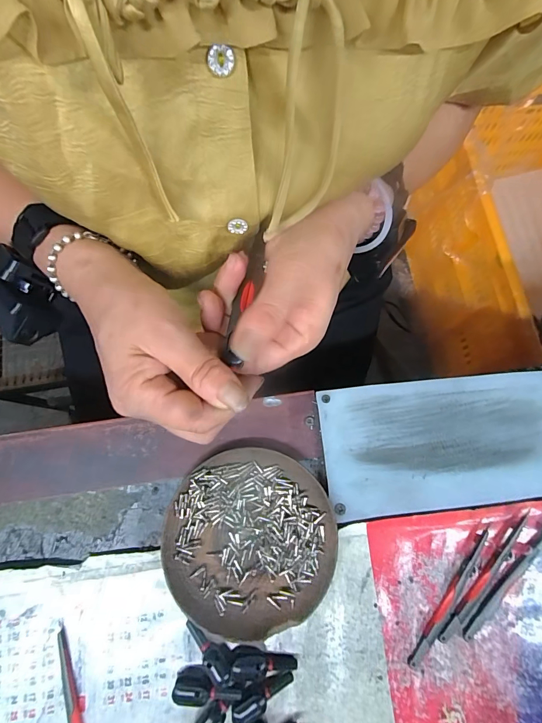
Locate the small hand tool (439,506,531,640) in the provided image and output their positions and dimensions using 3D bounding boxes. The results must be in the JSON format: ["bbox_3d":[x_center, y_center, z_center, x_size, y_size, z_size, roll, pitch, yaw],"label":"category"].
[{"bbox_3d":[0.153,0.150,0.257,0.009,0.007,0.107,42,78,8],"label":"small hand tool"}]

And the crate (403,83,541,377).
[{"bbox_3d":[0.454,-0.211,0.629,0.349,0.246,0.436,-9,77,-4],"label":"crate"}]

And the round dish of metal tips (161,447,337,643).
[{"bbox_3d":[-0.014,0.122,0.253,0.111,0.020,0.113,1,76,-2],"label":"round dish of metal tips"}]

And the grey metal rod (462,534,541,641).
[{"bbox_3d":[0.170,0.151,0.260,0.011,0.010,0.105,44,78,8],"label":"grey metal rod"}]

